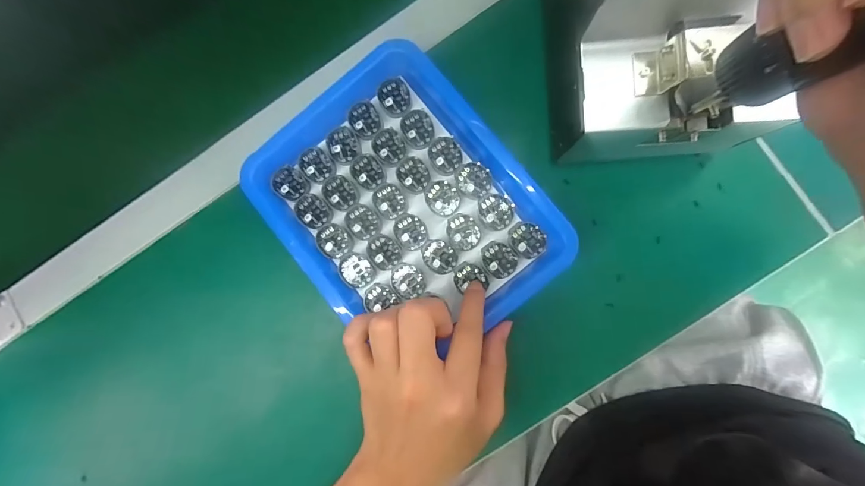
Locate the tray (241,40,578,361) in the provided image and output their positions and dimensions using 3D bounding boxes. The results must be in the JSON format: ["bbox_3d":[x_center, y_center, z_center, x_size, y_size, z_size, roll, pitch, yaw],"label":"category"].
[{"bbox_3d":[-0.020,-0.026,0.293,0.169,0.022,0.212,-39,83,3],"label":"tray"}]

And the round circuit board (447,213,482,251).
[{"bbox_3d":[0.024,-0.009,0.292,0.025,0.004,0.027,-3,86,6],"label":"round circuit board"}]

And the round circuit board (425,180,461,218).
[{"bbox_3d":[0.008,-0.034,0.296,0.026,0.004,0.028,0,86,7],"label":"round circuit board"}]

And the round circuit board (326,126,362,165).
[{"bbox_3d":[-0.070,-0.077,0.303,0.024,0.004,0.031,-27,84,4],"label":"round circuit board"}]

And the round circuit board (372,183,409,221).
[{"bbox_3d":[-0.033,-0.033,0.299,0.026,0.004,0.028,0,86,7],"label":"round circuit board"}]

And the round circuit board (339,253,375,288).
[{"bbox_3d":[-0.059,0.021,0.299,0.028,0.004,0.025,27,89,8],"label":"round circuit board"}]

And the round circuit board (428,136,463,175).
[{"bbox_3d":[0.010,-0.068,0.296,0.025,0.004,0.029,-3,86,6],"label":"round circuit board"}]

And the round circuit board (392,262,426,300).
[{"bbox_3d":[-0.018,0.028,0.297,0.024,0.007,0.027,-12,85,6],"label":"round circuit board"}]

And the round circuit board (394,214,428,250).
[{"bbox_3d":[-0.016,-0.009,0.297,0.024,0.004,0.028,-30,83,4],"label":"round circuit board"}]

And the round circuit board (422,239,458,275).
[{"bbox_3d":[0.006,0.010,0.296,0.027,0.004,0.024,43,92,7],"label":"round circuit board"}]

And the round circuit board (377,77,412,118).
[{"bbox_3d":[-0.030,-0.114,0.301,0.025,0.005,0.030,-5,86,6],"label":"round circuit board"}]

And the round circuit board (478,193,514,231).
[{"bbox_3d":[0.048,-0.024,0.292,0.026,0.004,0.028,0,86,7],"label":"round circuit board"}]

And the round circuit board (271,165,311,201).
[{"bbox_3d":[-0.113,-0.047,0.304,0.025,0.005,0.027,0,86,7],"label":"round circuit board"}]

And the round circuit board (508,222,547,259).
[{"bbox_3d":[0.071,-0.003,0.289,0.028,0.004,0.024,41,91,8],"label":"round circuit board"}]

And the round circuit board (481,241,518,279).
[{"bbox_3d":[0.050,0.013,0.291,0.024,0.004,0.029,-39,83,3],"label":"round circuit board"}]

